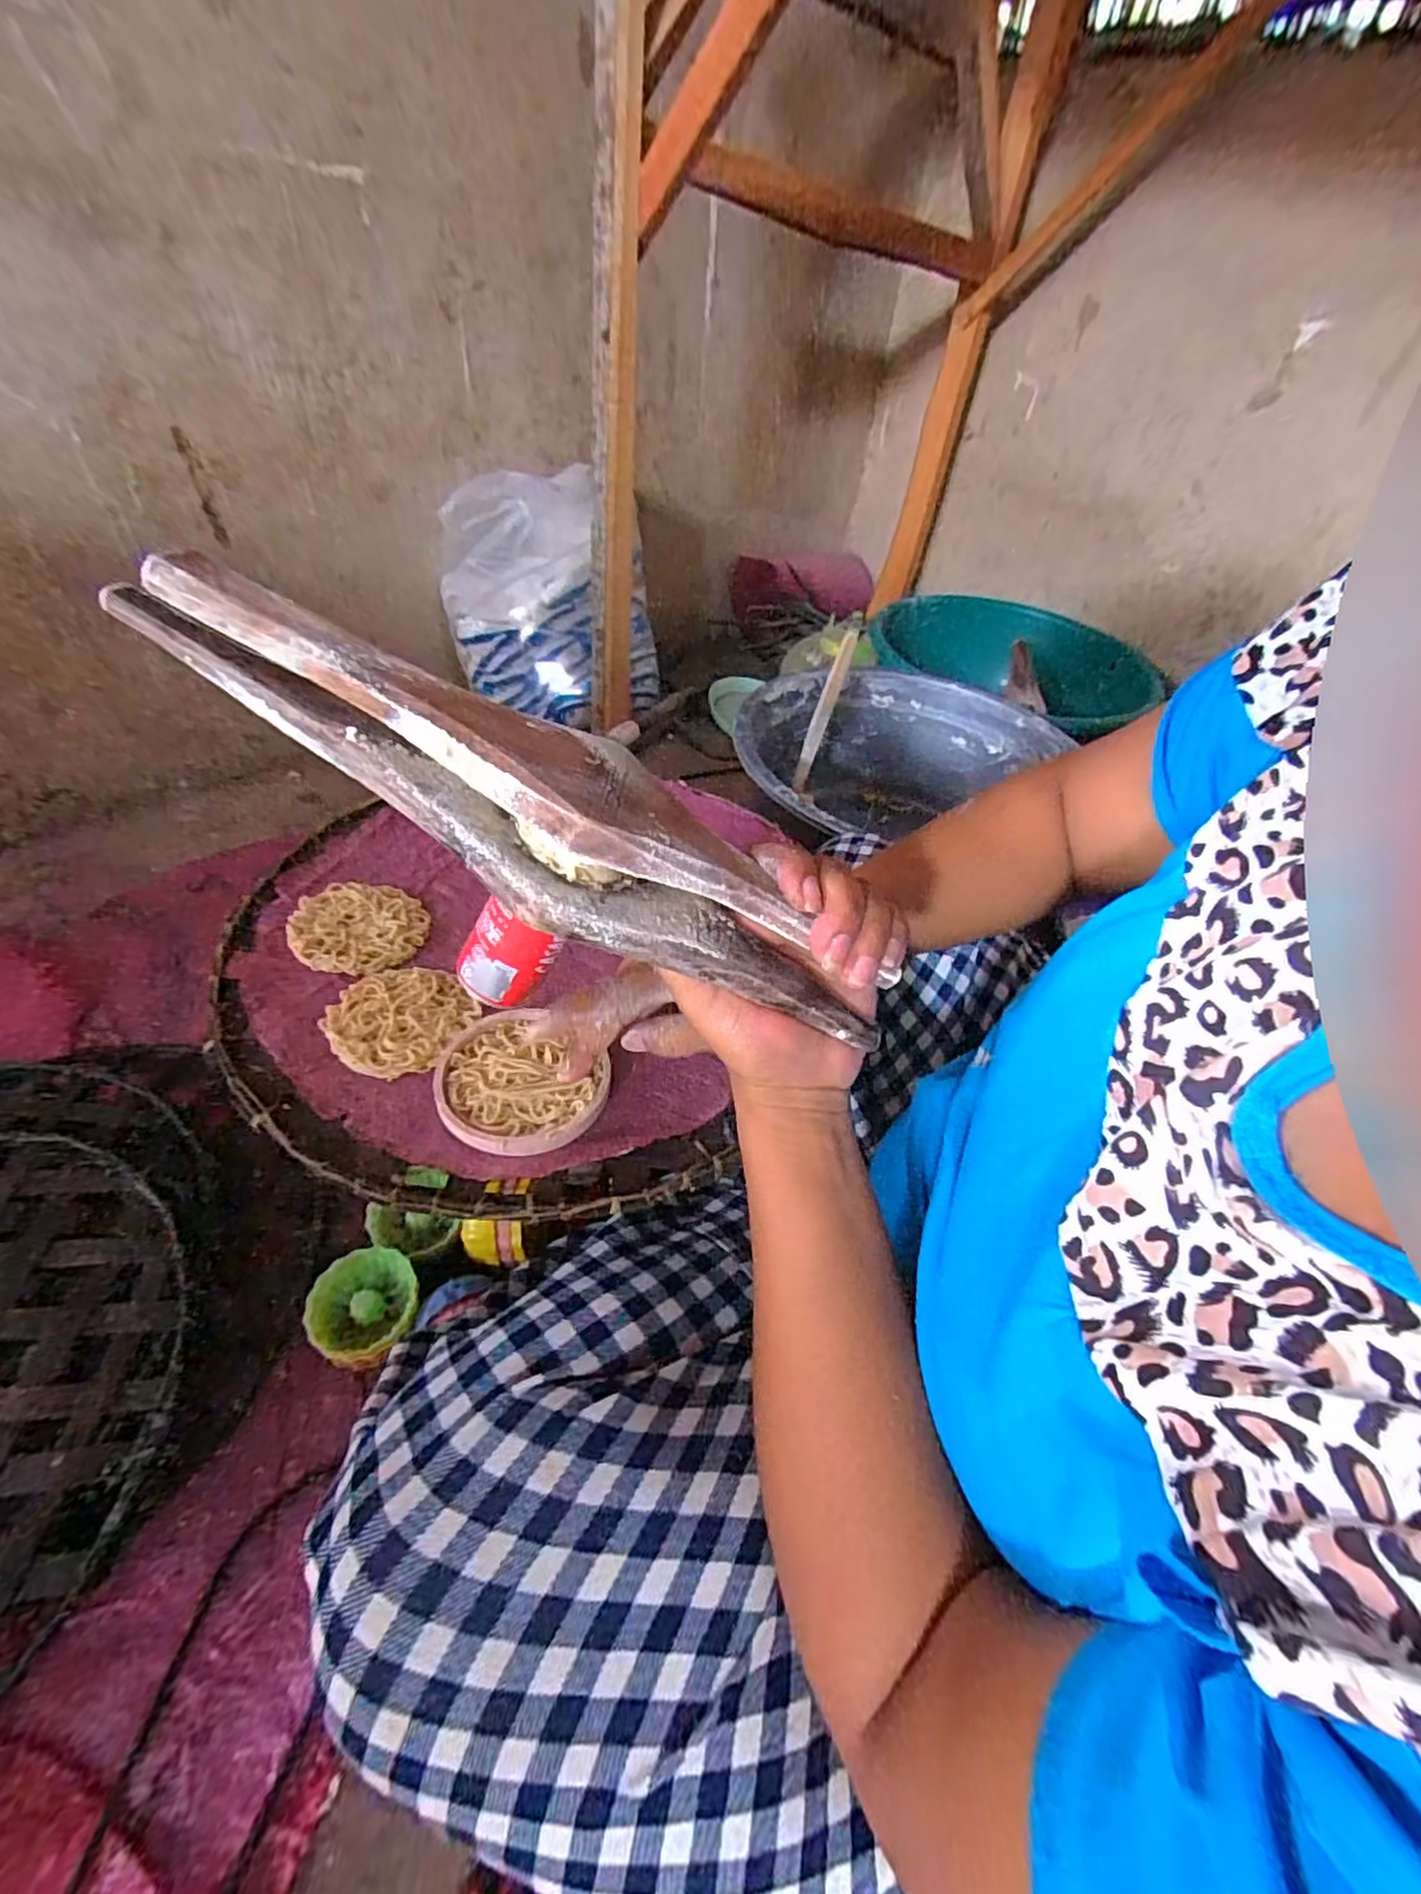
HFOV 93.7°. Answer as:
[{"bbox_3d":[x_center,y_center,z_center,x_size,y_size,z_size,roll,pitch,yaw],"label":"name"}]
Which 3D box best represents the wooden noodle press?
[{"bbox_3d":[-0.050,-0.040,0.227,0.266,0.043,0.057,30,43,-17],"label":"wooden noodle press"}]

